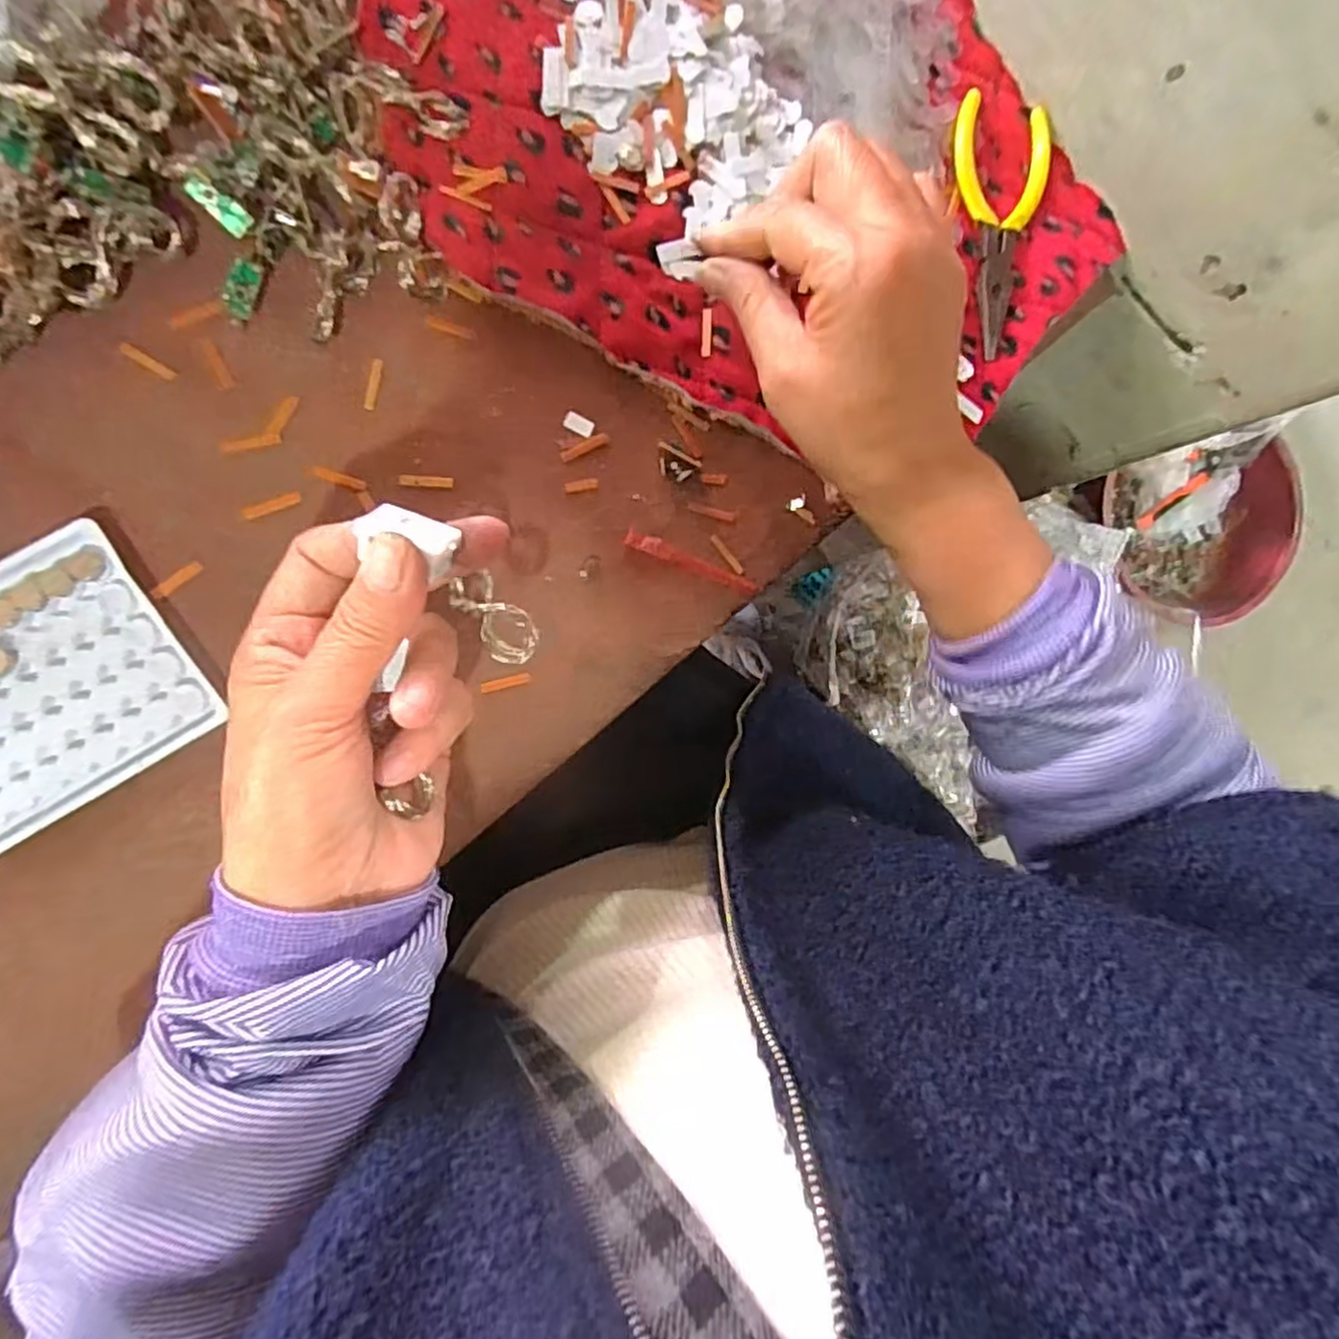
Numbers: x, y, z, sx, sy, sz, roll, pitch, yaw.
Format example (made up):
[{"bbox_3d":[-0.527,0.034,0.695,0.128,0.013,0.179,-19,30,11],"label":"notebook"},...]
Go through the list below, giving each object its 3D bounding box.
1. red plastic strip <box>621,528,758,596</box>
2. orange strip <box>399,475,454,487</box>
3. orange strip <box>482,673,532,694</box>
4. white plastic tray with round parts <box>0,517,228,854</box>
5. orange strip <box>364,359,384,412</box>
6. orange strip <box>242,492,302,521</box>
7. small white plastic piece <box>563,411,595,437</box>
[{"bbox_3d":[0.011,-0.049,0.320,0.065,0.004,0.008,21,88,-9],"label":"red plastic strip"},{"bbox_3d":[-0.106,-0.082,0.301,0.023,0.004,0.005,0,91,-9],"label":"orange strip"},{"bbox_3d":[-0.073,0.006,0.307,0.022,0.004,0.005,-14,94,-9],"label":"orange strip"},{"bbox_3d":[-0.259,0.013,0.271,0.128,0.011,0.094,-32,96,-7],"label":"white plastic tray with round parts"},{"bbox_3d":[-0.127,-0.122,0.296,0.005,0.004,0.022,11,91,-16],"label":"orange strip"},{"bbox_3d":[-0.168,-0.069,0.291,0.024,0.004,0.005,-24,95,-8],"label":"orange strip"},{"bbox_3d":[-0.041,-0.111,0.311,0.013,0.004,0.008,25,87,-9],"label":"small white plastic piece"}]

